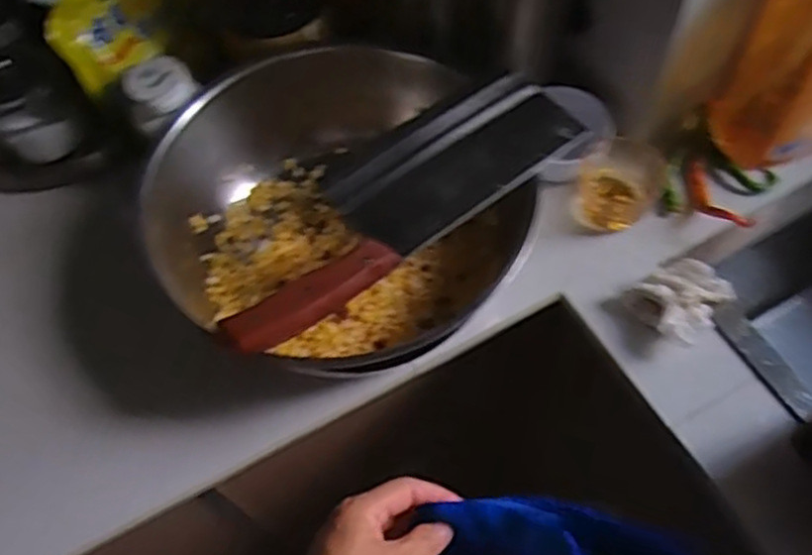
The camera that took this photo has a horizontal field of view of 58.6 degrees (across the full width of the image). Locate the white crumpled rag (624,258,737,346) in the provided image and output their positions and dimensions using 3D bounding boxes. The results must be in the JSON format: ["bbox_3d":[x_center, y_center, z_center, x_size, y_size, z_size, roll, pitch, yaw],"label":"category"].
[{"bbox_3d":[0.216,0.016,0.577,0.073,0.039,0.062,-38,64,-17],"label":"white crumpled rag"}]

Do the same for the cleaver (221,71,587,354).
[{"bbox_3d":[-0.007,-0.059,0.528,0.302,0.022,0.091,-37,64,-16],"label":"cleaver"}]

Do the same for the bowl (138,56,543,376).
[{"bbox_3d":[-0.058,-0.056,0.600,0.257,0.105,0.252,-2,60,3],"label":"bowl"}]

